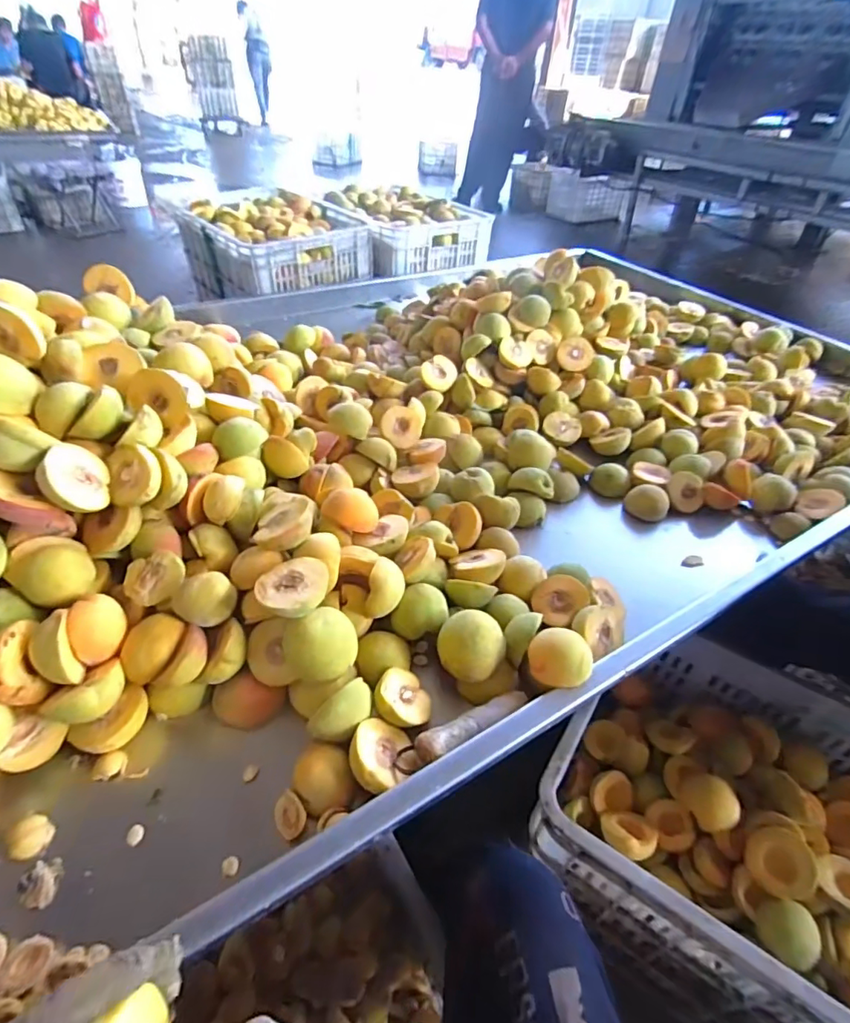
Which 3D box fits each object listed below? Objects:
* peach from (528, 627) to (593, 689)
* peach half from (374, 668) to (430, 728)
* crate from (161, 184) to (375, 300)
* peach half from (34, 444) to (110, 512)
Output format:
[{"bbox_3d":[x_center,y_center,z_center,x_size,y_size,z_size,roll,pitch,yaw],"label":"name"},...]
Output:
[{"bbox_3d":[0.125,0.140,0.488,0.057,0.039,0.051,20,44,17],"label":"peach"},{"bbox_3d":[-0.023,0.175,0.482,0.054,0.024,0.052,47,28,2],"label":"peach half"},{"bbox_3d":[-0.388,-0.668,1.366,0.338,0.197,0.397,-27,50,-30],"label":"crate"},{"bbox_3d":[-0.320,-0.027,0.471,0.029,0.060,0.057,-20,50,24],"label":"peach half"}]

